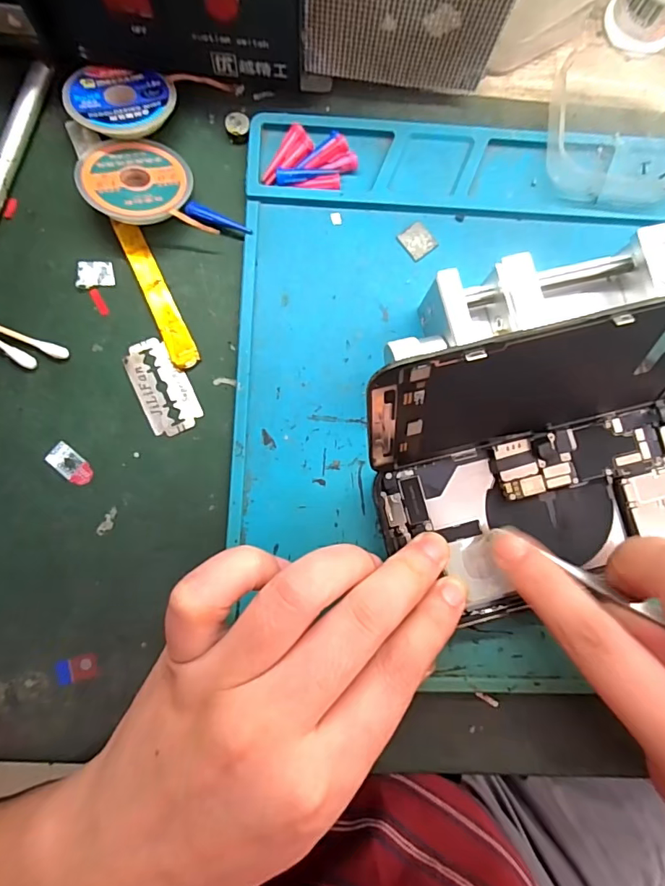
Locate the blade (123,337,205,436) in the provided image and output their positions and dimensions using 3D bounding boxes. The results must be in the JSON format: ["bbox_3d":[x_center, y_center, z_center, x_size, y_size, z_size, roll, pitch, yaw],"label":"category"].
[{"bbox_3d":[-0.073,-0.024,0.203,0.023,0.004,0.042,-23,87,-9],"label":"blade"}]

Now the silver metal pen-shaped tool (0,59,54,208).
[{"bbox_3d":[-0.143,-0.112,0.201,0.008,0.006,0.111,16,85,-1],"label":"silver metal pen-shaped tool"}]

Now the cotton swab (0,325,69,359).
[{"bbox_3d":[-0.144,-0.050,0.195,0.066,0.010,0.005,21,84,-1],"label":"cotton swab"}]

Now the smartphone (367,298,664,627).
[{"bbox_3d":[0.091,0.005,0.172,0.141,0.066,0.103,-14,86,-4],"label":"smartphone"}]

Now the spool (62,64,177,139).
[{"bbox_3d":[-0.091,-0.145,0.202,0.042,0.008,0.037,9,70,-5],"label":"spool"}]

